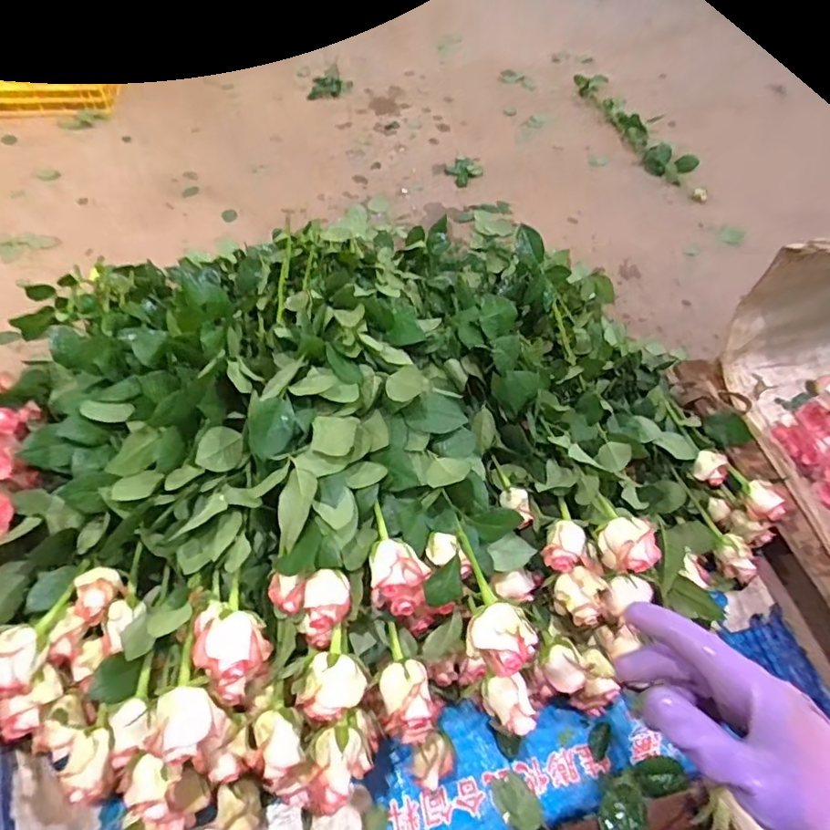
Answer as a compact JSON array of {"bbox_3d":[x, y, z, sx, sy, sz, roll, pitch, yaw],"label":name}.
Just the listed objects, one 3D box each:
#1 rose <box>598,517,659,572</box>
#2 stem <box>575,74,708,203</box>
[{"bbox_3d":[0.213,0.135,0.549,0.042,0.064,0.050,-14,57,-13],"label":"rose"},{"bbox_3d":[0.562,-0.730,1.386,0.071,0.057,0.560,-13,56,-12],"label":"stem"}]

